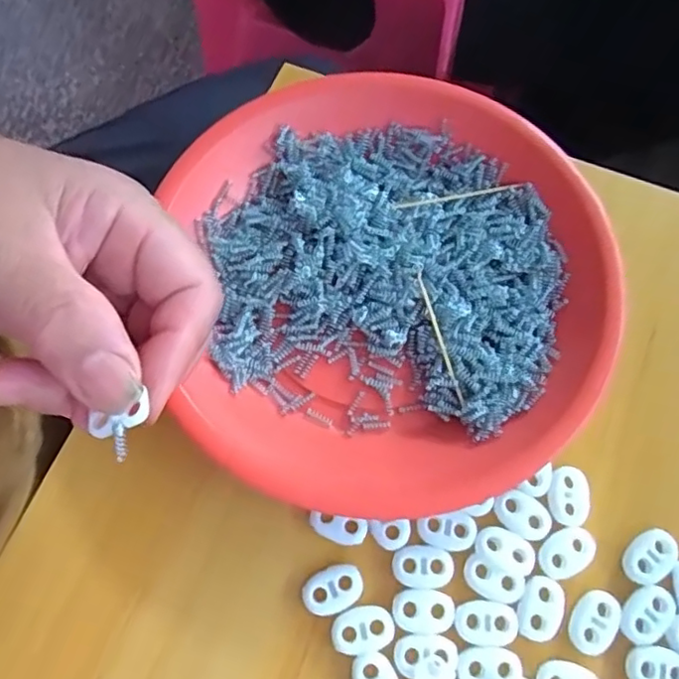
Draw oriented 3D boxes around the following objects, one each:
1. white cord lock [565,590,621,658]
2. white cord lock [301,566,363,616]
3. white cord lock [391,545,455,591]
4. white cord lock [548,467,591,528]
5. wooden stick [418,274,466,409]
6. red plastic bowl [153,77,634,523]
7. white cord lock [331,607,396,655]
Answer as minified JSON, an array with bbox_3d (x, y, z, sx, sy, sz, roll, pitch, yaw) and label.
[{"bbox_3d":[0.093,0.102,0.218,0.016,0.004,0.022,26,71,7],"label":"white cord lock"},{"bbox_3d":[-0.002,0.092,0.222,0.022,0.004,0.015,-13,71,-7],"label":"white cord lock"},{"bbox_3d":[0.031,0.085,0.225,0.022,0.004,0.015,7,70,1],"label":"white cord lock"},{"bbox_3d":[0.089,0.061,0.234,0.016,0.004,0.022,16,70,4],"label":"white cord lock"},{"bbox_3d":[0.041,0.000,0.247,0.004,0.004,0.060,-12,71,-6],"label":"wooden stick"},{"bbox_3d":[0.024,-0.026,0.255,0.175,0.029,0.185,1,70,-2],"label":"red plastic bowl"},{"bbox_3d":[0.009,0.104,0.217,0.023,0.004,0.013,-12,71,-6],"label":"white cord lock"}]

